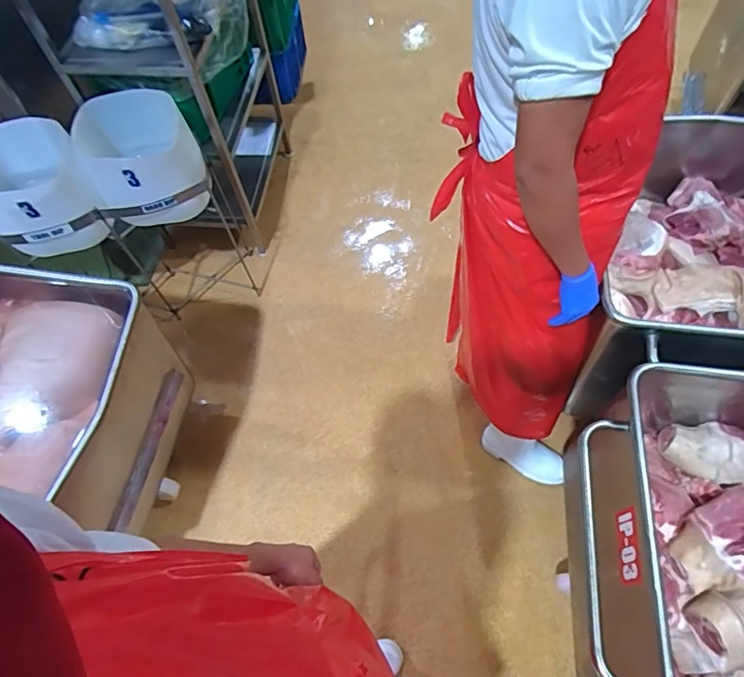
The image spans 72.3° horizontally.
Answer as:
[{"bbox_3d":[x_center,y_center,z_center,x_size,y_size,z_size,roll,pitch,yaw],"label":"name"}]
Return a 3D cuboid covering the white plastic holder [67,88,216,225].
[{"bbox_3d":[-0.679,-0.538,1.473,0.310,0.227,0.401,-26,61,-17],"label":"white plastic holder"}]

